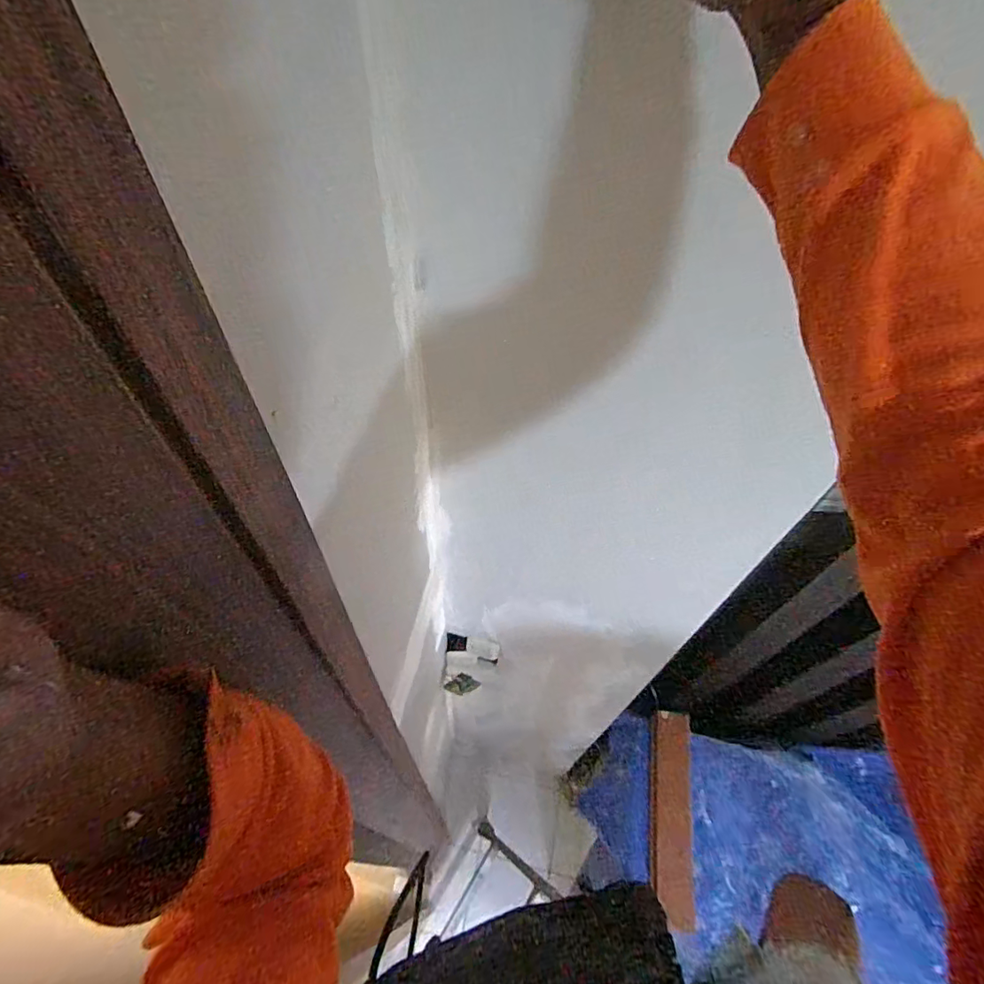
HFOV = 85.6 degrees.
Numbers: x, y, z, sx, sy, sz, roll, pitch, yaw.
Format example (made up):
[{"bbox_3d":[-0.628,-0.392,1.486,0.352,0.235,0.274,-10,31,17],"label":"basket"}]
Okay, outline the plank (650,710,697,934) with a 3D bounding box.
[{"bbox_3d":[0.516,0.930,1.543,0.123,0.047,0.535,5,68,2],"label":"plank"}]

